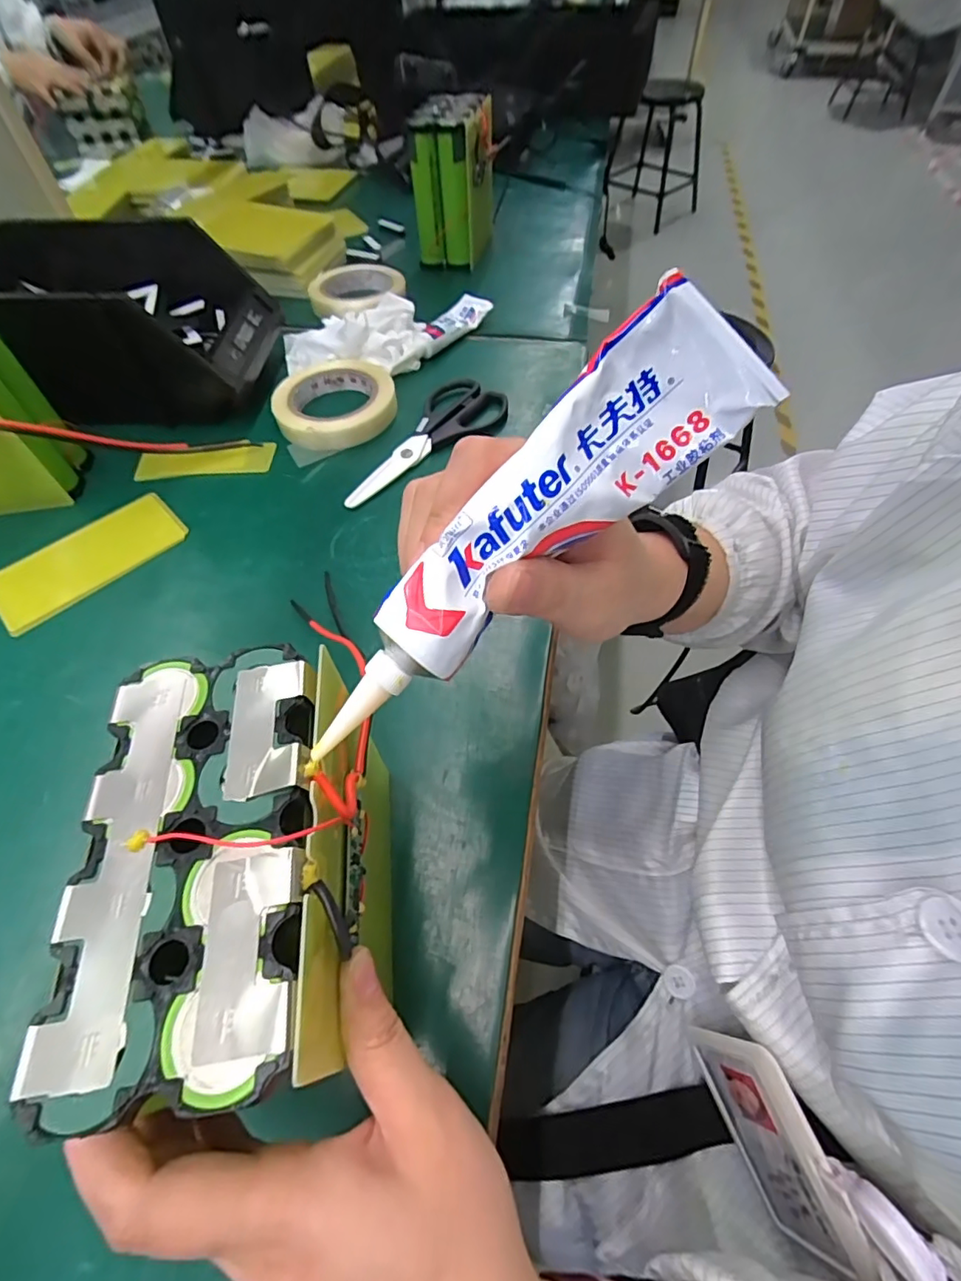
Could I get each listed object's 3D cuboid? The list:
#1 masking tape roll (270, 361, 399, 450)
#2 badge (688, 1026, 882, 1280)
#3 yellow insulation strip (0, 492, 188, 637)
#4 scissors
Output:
[{"bbox_3d":[-0.137,-0.228,0.518,0.111,0.020,0.112,-13,57,-5],"label":"masking tape roll"},{"bbox_3d":[0.146,0.251,0.275,0.008,0.087,0.095,-15,64,-21],"label":"badge"},{"bbox_3d":[-0.308,-0.066,0.429,0.140,0.009,0.061,-38,63,-19],"label":"yellow insulation strip"},{"bbox_3d":[-0.058,-0.187,0.498,0.188,0.011,0.070,-38,63,-19],"label":"scissors"}]

